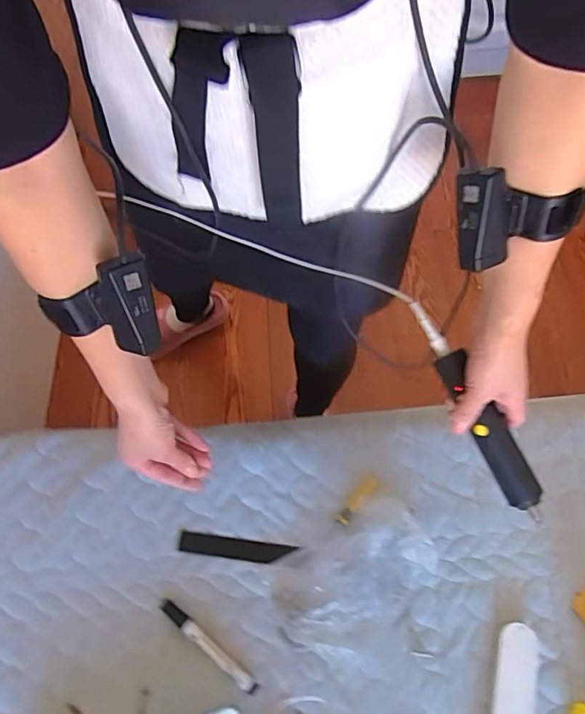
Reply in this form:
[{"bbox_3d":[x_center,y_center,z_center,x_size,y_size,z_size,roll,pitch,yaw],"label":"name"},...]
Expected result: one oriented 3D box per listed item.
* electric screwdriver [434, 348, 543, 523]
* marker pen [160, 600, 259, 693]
[{"bbox_3d":[0.192,0.074,0.522,0.029,0.026,0.172,-27,83,-14],"label":"electric screwdriver"},{"bbox_3d":[-0.092,0.313,0.586,0.135,0.012,0.015,36,68,15],"label":"marker pen"}]

